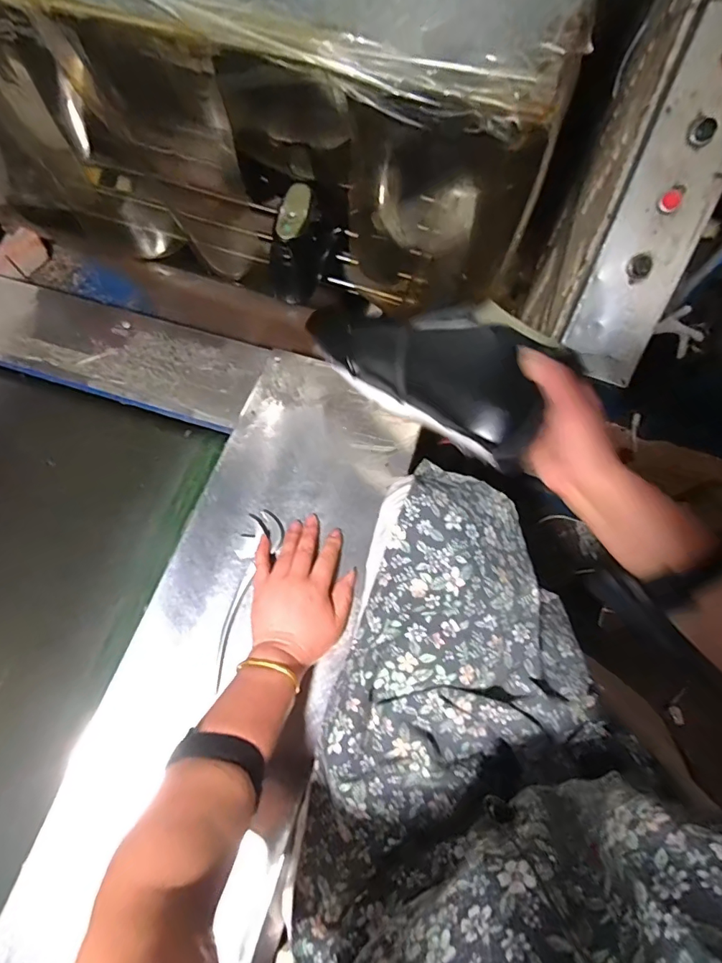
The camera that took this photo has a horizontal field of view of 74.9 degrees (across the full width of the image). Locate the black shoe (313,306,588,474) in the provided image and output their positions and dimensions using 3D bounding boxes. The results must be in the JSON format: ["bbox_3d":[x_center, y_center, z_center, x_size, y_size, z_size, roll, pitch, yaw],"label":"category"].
[{"bbox_3d":[0.057,-0.110,0.448,0.240,0.068,0.110,29,72,18],"label":"black shoe"}]

